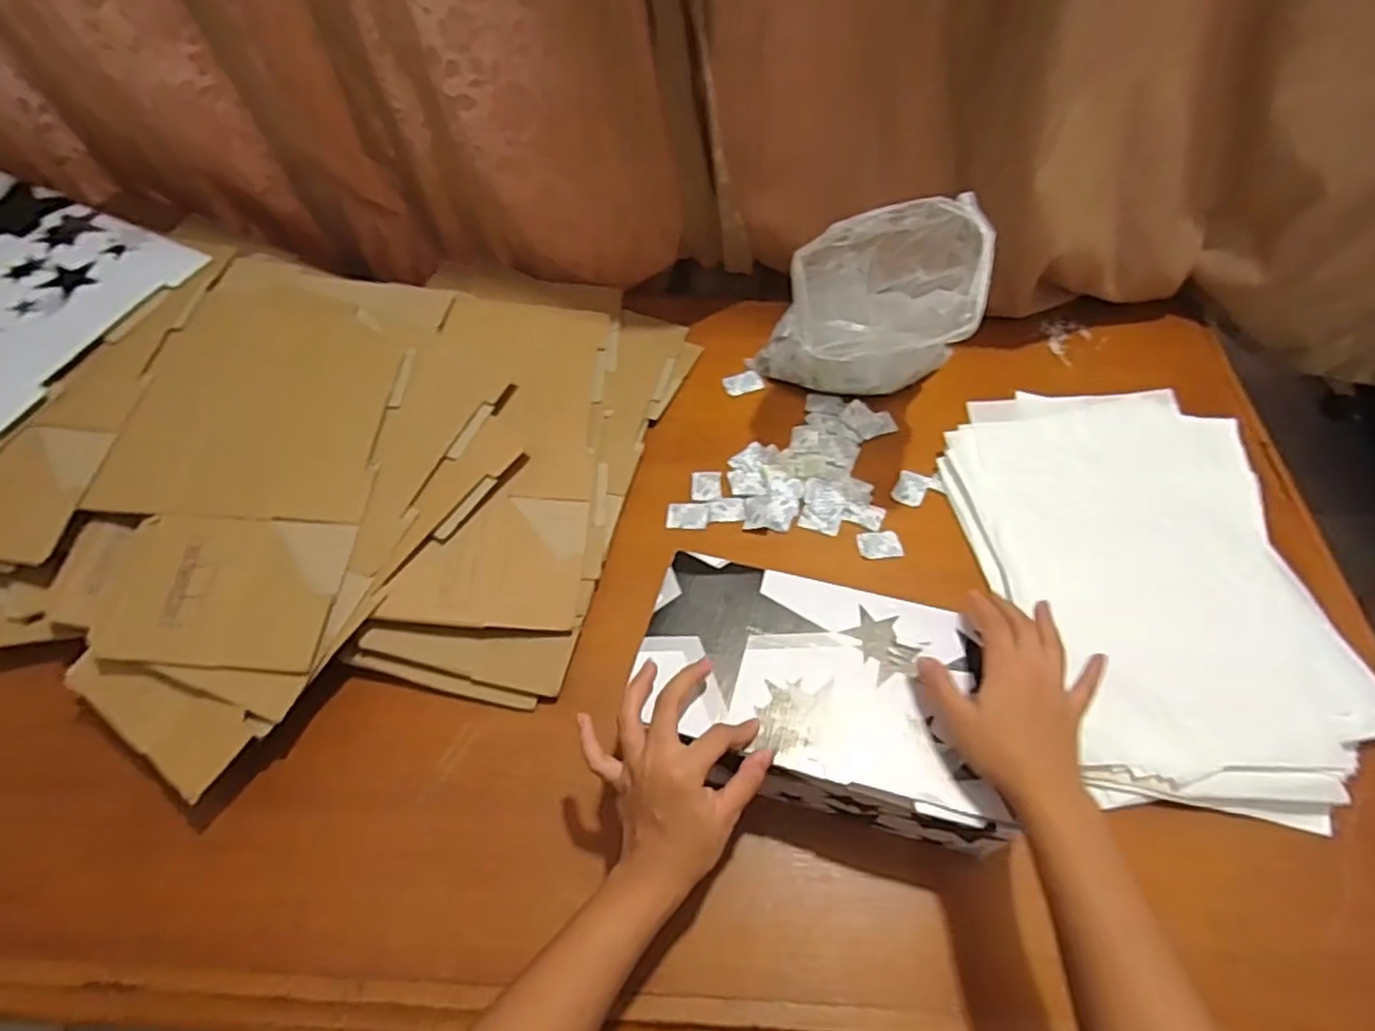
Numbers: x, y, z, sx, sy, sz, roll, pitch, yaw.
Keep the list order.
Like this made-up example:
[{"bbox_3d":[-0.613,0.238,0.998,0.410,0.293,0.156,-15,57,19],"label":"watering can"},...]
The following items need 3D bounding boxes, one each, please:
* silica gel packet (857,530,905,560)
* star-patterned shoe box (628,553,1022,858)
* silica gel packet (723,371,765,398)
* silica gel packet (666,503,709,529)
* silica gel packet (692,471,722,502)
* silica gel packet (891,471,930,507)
[{"bbox_3d":[0.185,0.028,0.686,0.040,0.004,0.030,-10,56,-5],"label":"silica gel packet"},{"bbox_3d":[0.099,0.137,0.549,0.264,0.085,0.150,13,57,10],"label":"star-patterned shoe box"},{"bbox_3d":[0.064,-0.151,0.813,0.043,0.004,0.031,-16,57,-9],"label":"silica gel packet"},{"bbox_3d":[0.000,0.000,0.718,0.041,0.004,0.030,1,56,2],"label":"silica gel packet"},{"bbox_3d":[0.020,-0.031,0.735,0.031,0.004,0.036,0,56,2],"label":"silica gel packet"},{"bbox_3d":[0.226,-0.028,0.723,0.030,0.005,0.040,24,60,17],"label":"silica gel packet"}]

